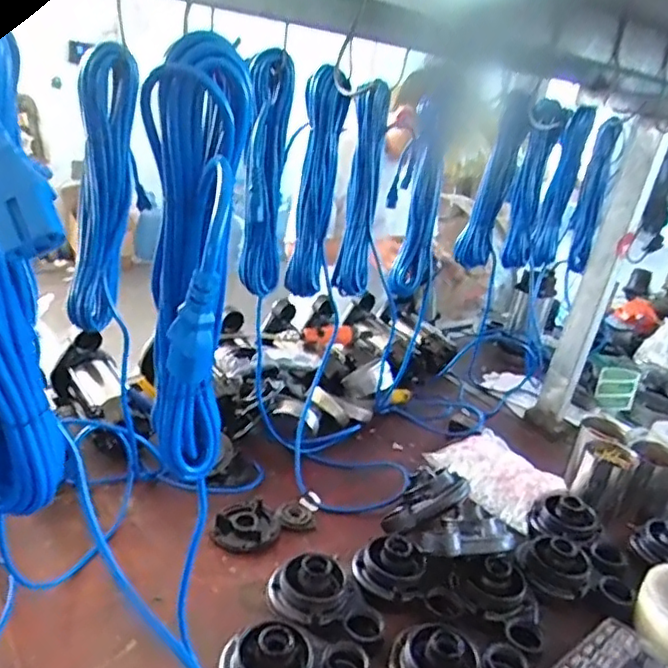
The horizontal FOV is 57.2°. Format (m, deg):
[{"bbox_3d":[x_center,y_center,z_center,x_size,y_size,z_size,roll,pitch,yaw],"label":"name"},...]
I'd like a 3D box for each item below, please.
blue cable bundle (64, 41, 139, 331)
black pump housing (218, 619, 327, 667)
[{"bbox_3d":[-0.286,-0.169,0.747,0.074,0.326,0.040,-1,25,-24],"label":"blue cable bundle"},{"bbox_3d":[-0.070,0.375,0.712,0.119,0.051,0.111,8,23,-3],"label":"black pump housing"}]

